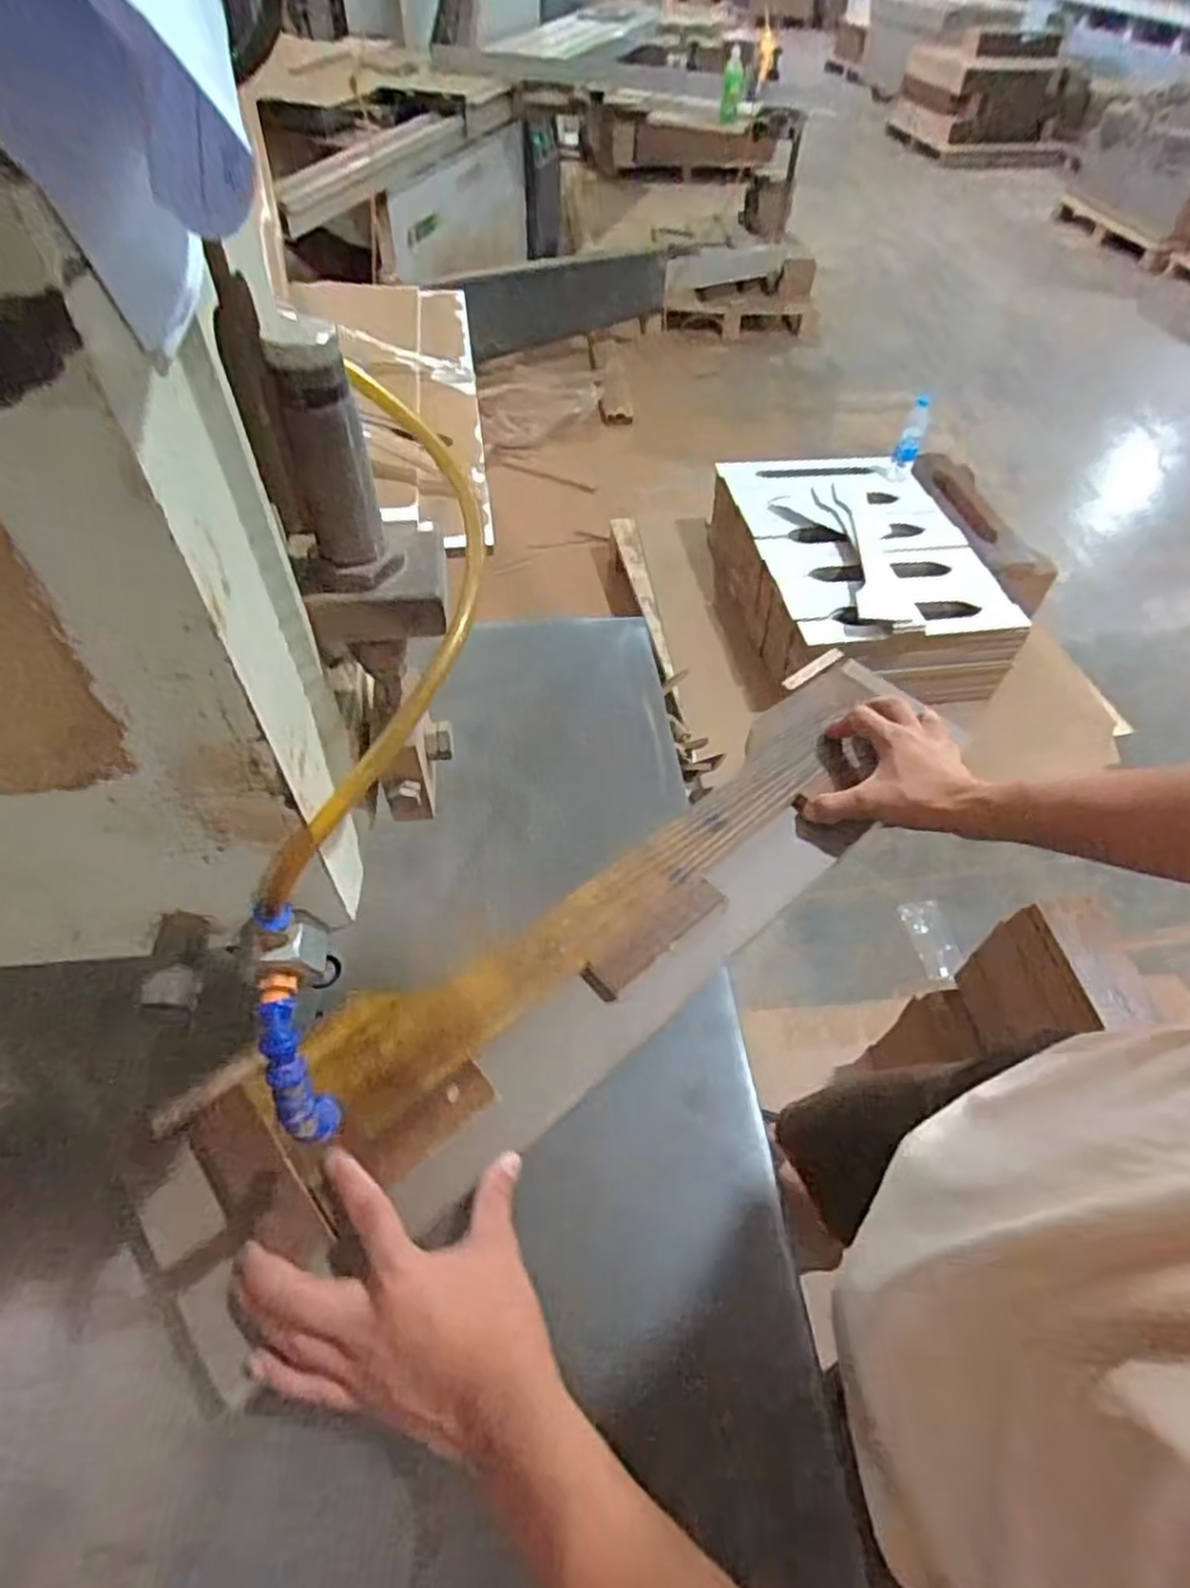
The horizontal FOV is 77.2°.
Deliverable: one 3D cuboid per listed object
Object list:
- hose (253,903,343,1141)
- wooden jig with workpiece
[{"bbox_3d":[-0.124,0.094,0.308,0.025,0.022,0.101,-6,93,-8],"label":"hose"},{"bbox_3d":[0.018,0.093,0.552,0.664,0.048,0.153,-34,62,-26],"label":"wooden jig with workpiece"}]

